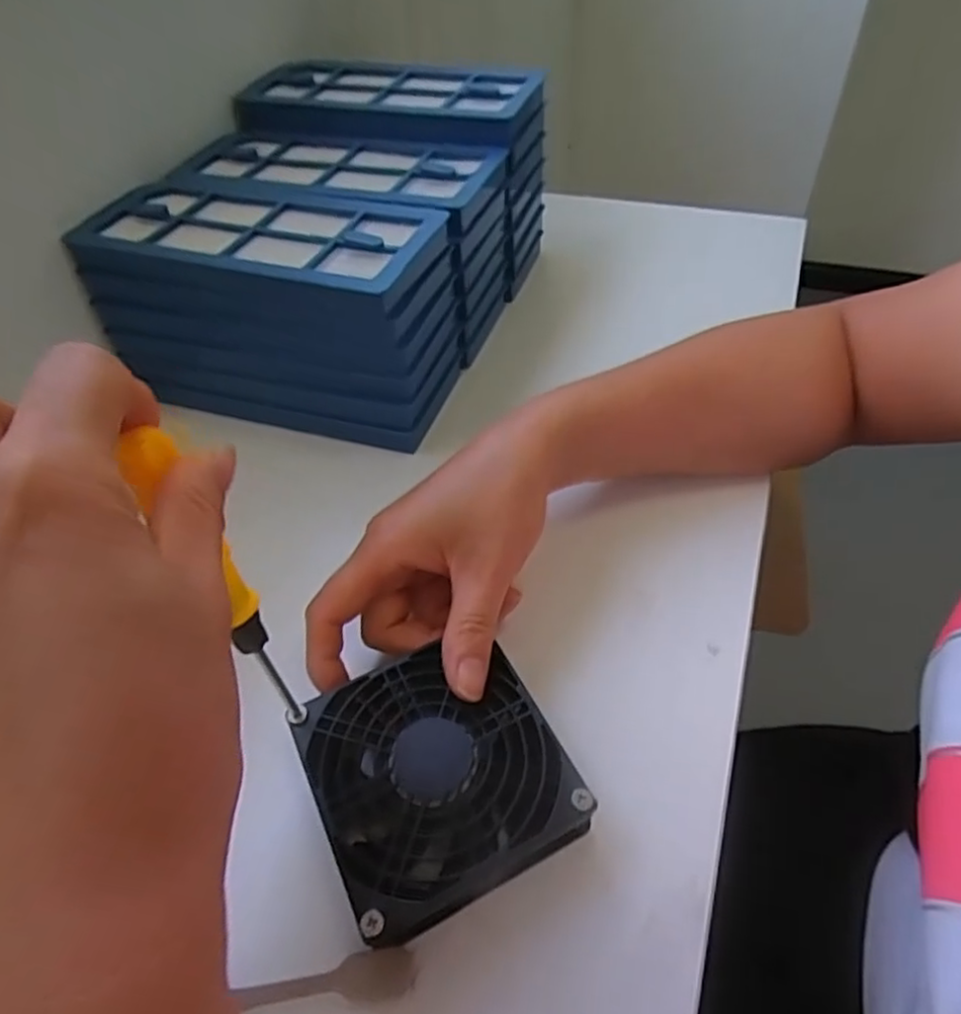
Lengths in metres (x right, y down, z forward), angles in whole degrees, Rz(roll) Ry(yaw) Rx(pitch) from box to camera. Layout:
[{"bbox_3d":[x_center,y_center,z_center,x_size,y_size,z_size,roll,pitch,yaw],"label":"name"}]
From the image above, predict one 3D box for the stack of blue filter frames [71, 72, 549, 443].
[{"bbox_3d":[-0.090,-0.188,0.464,0.196,0.128,0.265,14,51,16],"label":"stack of blue filter frames"}]

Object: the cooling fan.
[{"bbox_3d":[-0.017,0.106,0.268,0.090,0.026,0.094,-24,50,-16],"label":"cooling fan"}]

